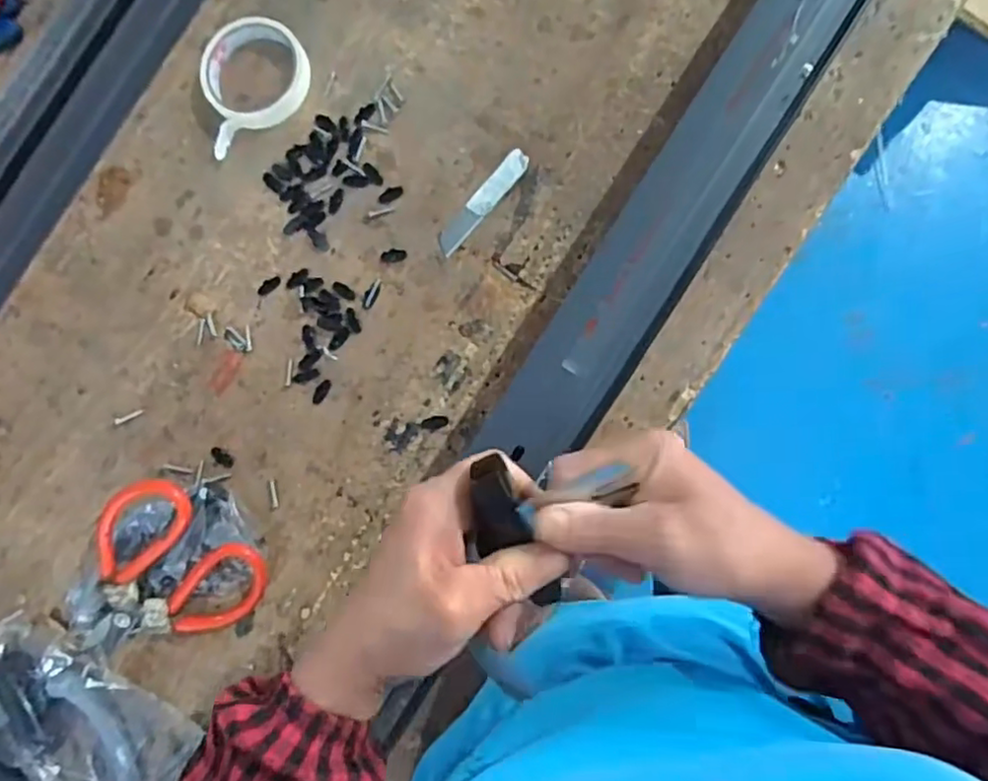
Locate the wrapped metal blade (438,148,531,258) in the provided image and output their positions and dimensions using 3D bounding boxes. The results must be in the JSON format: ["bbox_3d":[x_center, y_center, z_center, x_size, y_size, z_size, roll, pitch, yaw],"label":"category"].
[{"bbox_3d":[-0.010,-0.157,0.536,0.020,0.005,0.103,42,92,6],"label":"wrapped metal blade"}]

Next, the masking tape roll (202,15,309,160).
[{"bbox_3d":[-0.207,-0.267,0.555,0.092,0.025,0.105,-9,86,6],"label":"masking tape roll"}]

